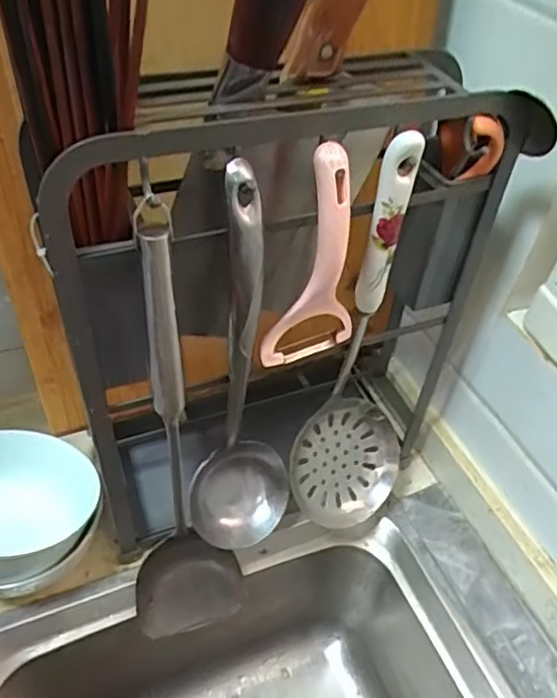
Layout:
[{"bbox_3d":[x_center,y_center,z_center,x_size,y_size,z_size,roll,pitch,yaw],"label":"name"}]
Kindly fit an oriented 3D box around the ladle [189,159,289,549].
[{"bbox_3d":[-0.024,0.033,0.425,0.074,0.325,0.060,7,45,2],"label":"ladle"}]

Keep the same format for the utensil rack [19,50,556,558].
[{"bbox_3d":[0.014,-0.023,0.482,0.335,0.371,0.131,-19,50,-23],"label":"utensil rack"}]

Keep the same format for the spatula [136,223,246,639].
[{"bbox_3d":[-0.071,0.089,0.426,0.084,0.365,0.071,-11,47,-15],"label":"spatula"}]

